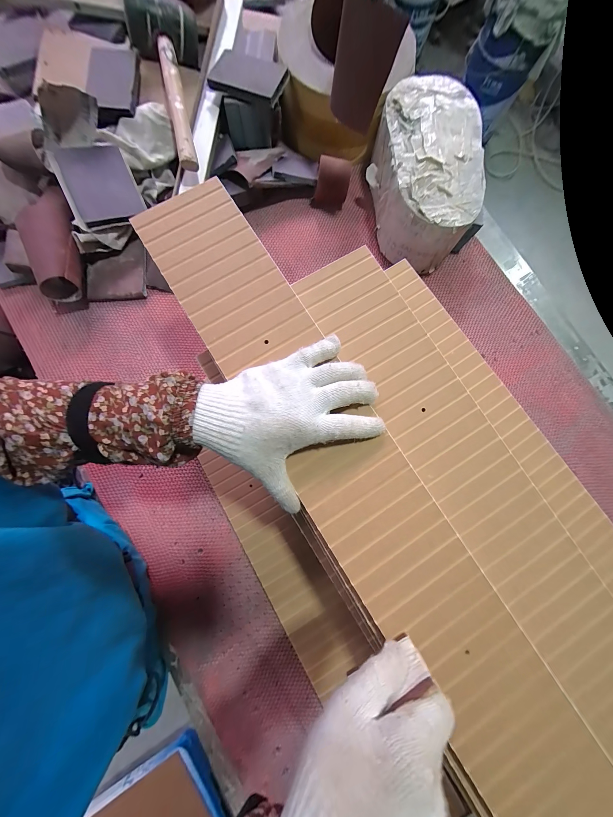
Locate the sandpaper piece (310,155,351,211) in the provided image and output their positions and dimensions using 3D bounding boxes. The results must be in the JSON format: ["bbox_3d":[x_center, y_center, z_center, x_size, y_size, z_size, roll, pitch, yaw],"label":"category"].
[{"bbox_3d":[0.047,-0.429,0.521,0.065,0.098,0.029,16,77,3],"label":"sandpaper piece"}]

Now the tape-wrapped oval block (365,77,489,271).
[{"bbox_3d":[0.208,-0.420,0.497,0.174,0.128,0.273,0,77,-1],"label":"tape-wrapped oval block"}]

